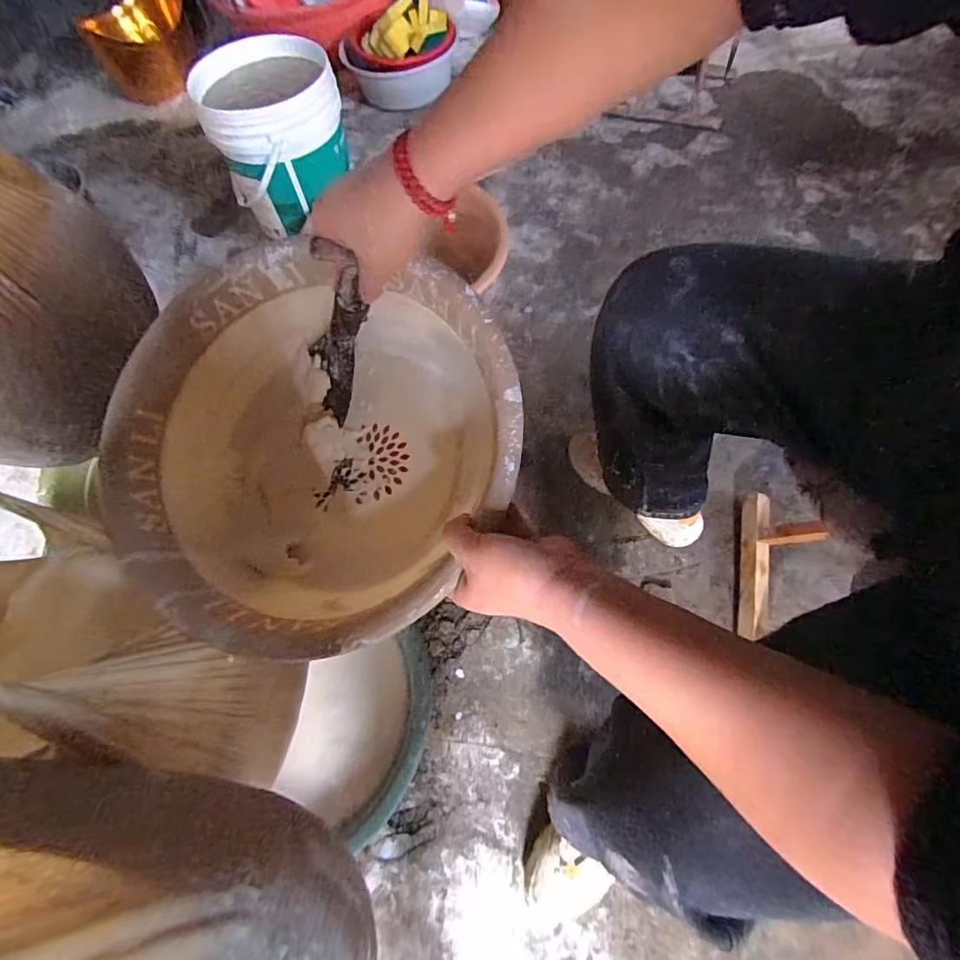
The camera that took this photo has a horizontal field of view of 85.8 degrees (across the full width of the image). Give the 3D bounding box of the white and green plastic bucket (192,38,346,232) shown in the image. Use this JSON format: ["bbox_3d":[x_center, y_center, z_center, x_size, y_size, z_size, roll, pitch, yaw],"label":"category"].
[{"bbox_3d":[-0.436,-0.767,1.150,0.291,0.249,0.273,-22,64,-5],"label":"white and green plastic bucket"}]

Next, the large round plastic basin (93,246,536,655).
[{"bbox_3d":[-0.150,-0.024,0.485,0.365,0.156,0.338,-1,65,3],"label":"large round plastic basin"}]

